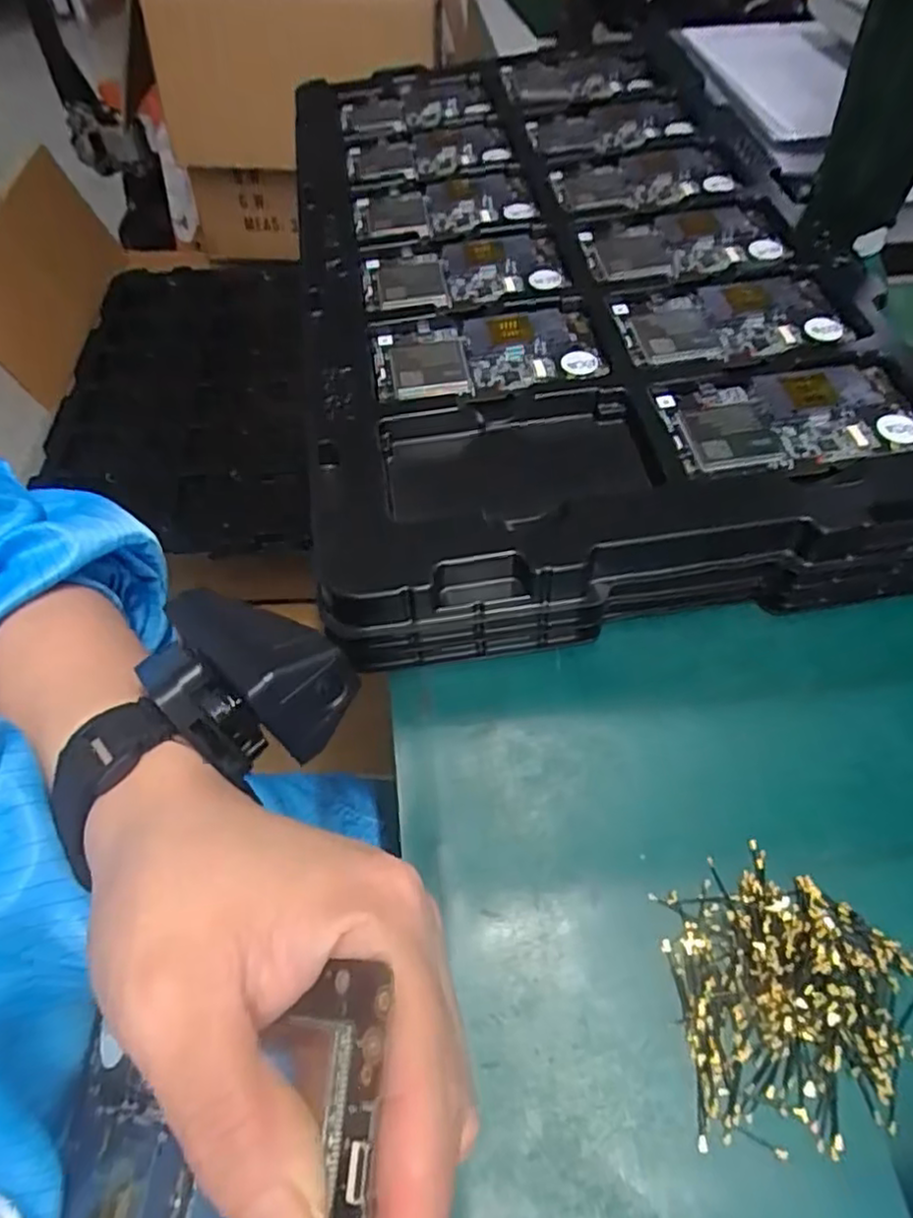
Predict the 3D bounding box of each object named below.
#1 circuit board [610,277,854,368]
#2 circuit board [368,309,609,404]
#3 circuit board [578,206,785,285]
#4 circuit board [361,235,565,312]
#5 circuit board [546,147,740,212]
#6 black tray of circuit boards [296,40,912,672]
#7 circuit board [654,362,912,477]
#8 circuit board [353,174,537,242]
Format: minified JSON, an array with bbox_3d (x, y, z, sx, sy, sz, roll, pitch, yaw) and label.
[{"bbox_3d":[0.157,-0.167,0.397,0.122,0.007,0.065,-7,55,-1],"label":"circuit board"},{"bbox_3d":[0.016,-0.146,0.391,0.125,0.006,0.072,-8,55,-2],"label":"circuit board"},{"bbox_3d":[0.146,-0.240,0.446,0.123,0.007,0.071,-11,56,-4],"label":"circuit board"},{"bbox_3d":[0.004,-0.215,0.438,0.125,0.008,0.072,-11,56,-4],"label":"circuit board"},{"bbox_3d":[0.129,-0.310,0.490,0.116,0.004,0.074,-10,56,-3],"label":"circuit board"},{"bbox_3d":[0.065,-0.237,0.470,0.336,0.051,0.570,-9,55,-3],"label":"black tray of circuit boards"},{"bbox_3d":[0.170,-0.099,0.347,0.122,0.008,0.066,-7,55,-1],"label":"circuit board"},{"bbox_3d":[-0.010,-0.284,0.486,0.123,0.010,0.072,-12,56,-5],"label":"circuit board"}]

